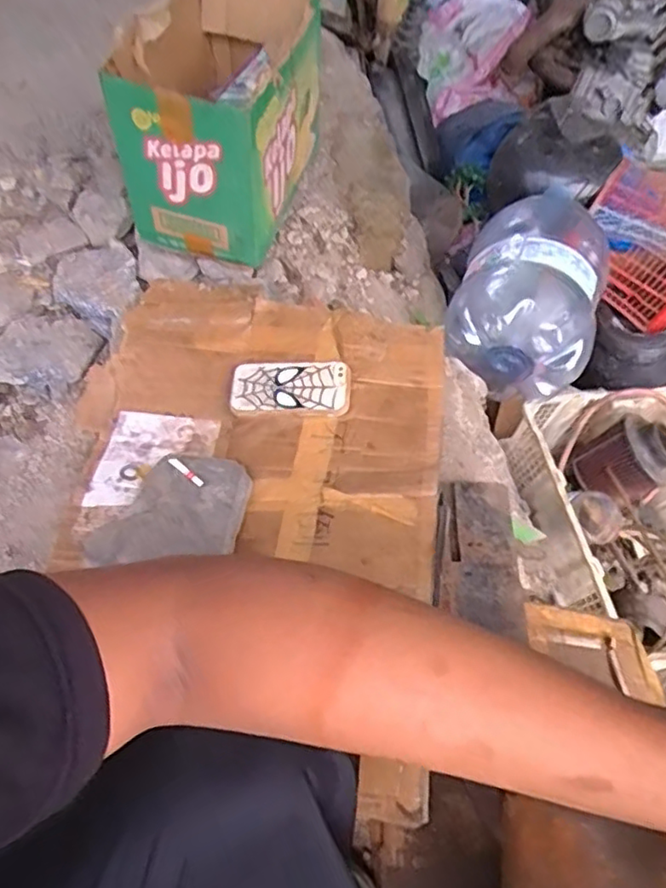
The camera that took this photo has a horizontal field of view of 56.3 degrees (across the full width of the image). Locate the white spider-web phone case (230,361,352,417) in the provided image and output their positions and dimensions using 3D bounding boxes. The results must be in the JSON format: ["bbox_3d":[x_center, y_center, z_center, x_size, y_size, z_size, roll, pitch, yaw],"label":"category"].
[{"bbox_3d":[-0.057,-0.075,0.848,0.160,0.009,0.082,-1,66,2],"label":"white spider-web phone case"}]

